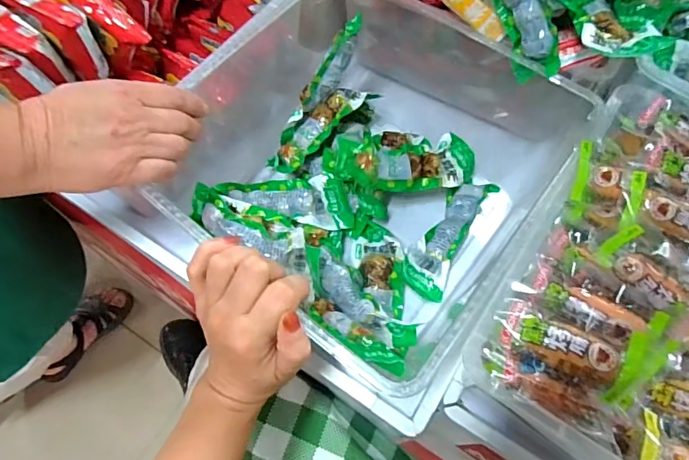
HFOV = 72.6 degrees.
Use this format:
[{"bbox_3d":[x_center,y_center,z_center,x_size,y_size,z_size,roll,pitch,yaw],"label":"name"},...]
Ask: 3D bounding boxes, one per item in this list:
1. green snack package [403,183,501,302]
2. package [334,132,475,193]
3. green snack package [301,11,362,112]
[{"bbox_3d":[0.106,0.004,0.474,0.049,0.023,0.139,32,68,13],"label":"green snack package"},{"bbox_3d":[0.064,-0.067,0.482,0.147,0.035,0.059,-3,64,-17],"label":"package"},{"bbox_3d":[-0.013,-0.167,0.483,0.021,0.104,0.031,48,32,19],"label":"green snack package"}]

